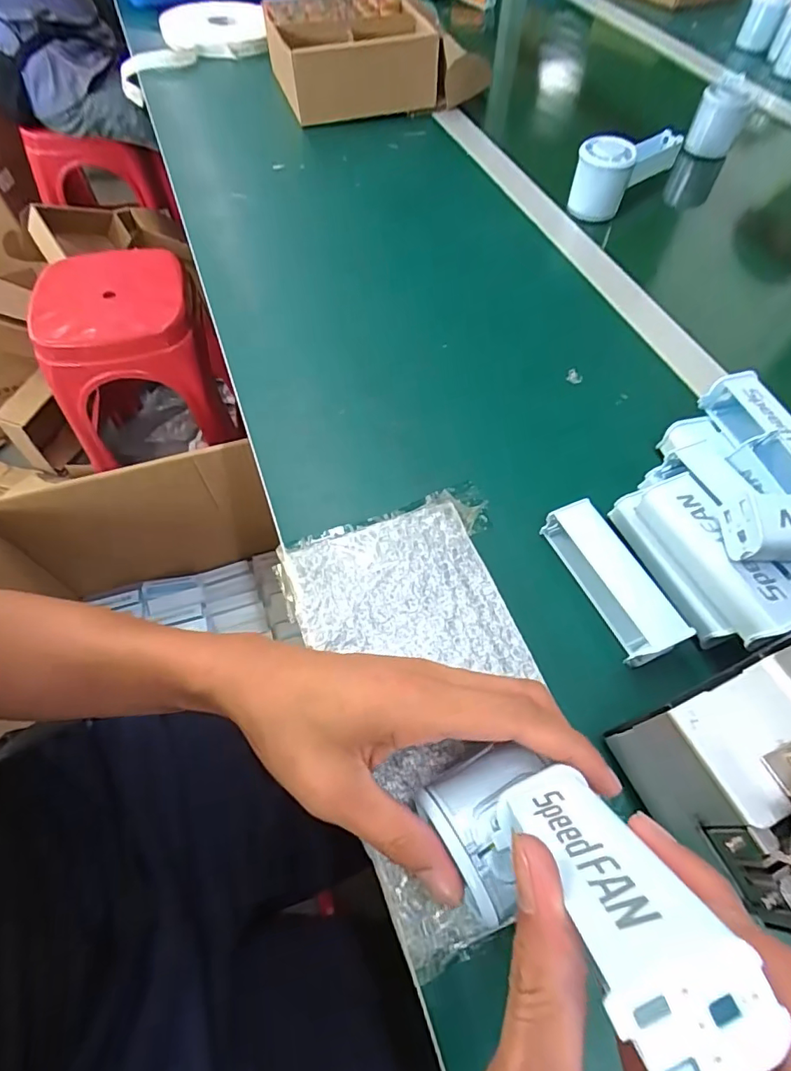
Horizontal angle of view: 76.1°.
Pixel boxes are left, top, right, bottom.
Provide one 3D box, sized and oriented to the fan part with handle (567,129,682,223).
[{"bbox_3d":[0.261,-0.410,0.558,0.157,0.068,0.049,-38,67,-20],"label":"fan part with handle"}]

